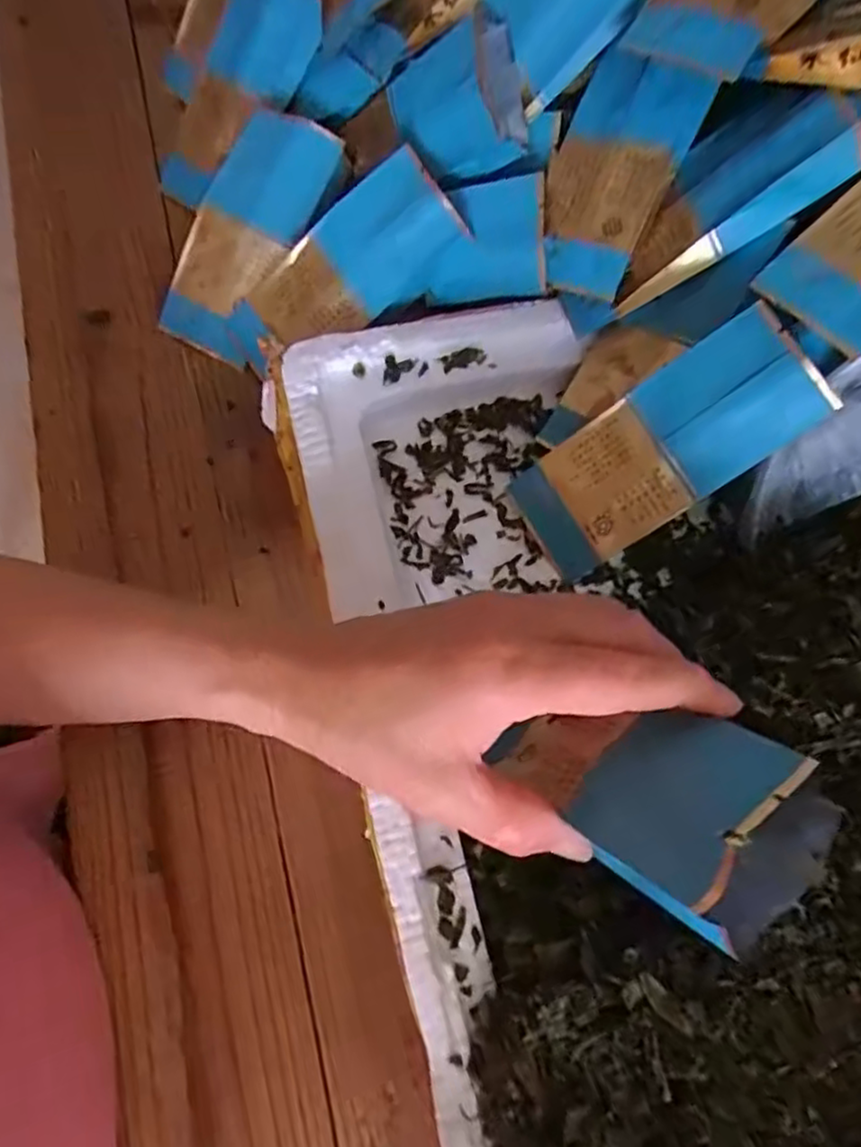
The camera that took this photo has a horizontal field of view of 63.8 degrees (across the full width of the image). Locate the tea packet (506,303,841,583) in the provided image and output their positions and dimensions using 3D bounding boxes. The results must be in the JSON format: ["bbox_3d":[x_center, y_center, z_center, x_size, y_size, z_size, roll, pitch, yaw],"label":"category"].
[{"bbox_3d":[0.096,-0.050,0.297,0.128,0.013,0.054,-37,81,32],"label":"tea packet"}]

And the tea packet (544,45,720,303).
[{"bbox_3d":[0.083,-0.182,0.320,0.055,0.019,0.104,21,93,5],"label":"tea packet"}]

